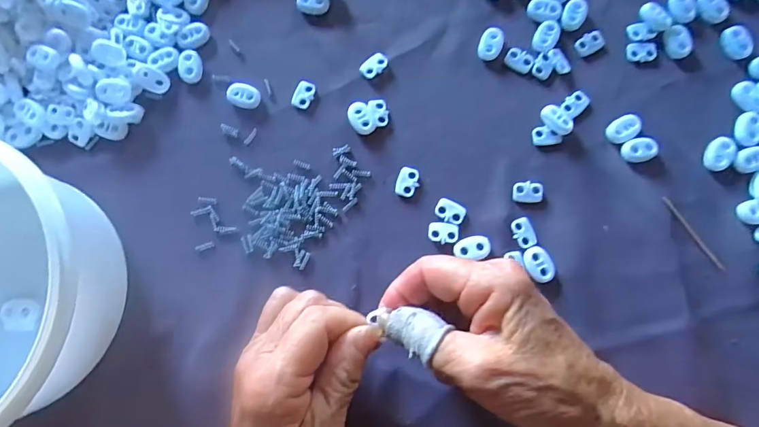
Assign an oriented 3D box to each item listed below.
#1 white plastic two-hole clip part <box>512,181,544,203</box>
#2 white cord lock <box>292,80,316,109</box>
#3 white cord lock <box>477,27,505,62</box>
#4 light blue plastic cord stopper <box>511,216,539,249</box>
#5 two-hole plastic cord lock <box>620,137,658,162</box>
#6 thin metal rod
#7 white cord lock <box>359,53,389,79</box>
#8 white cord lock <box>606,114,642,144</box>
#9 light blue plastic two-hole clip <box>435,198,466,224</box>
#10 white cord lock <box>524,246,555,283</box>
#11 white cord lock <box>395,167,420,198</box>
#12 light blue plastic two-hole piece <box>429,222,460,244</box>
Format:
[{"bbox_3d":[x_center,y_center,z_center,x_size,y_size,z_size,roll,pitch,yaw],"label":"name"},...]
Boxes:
[{"bbox_3d":[0.096,-0.014,0.276,0.019,0.004,0.013,3,81,1],"label":"white plastic two-hole clip part"},{"bbox_3d":[-0.051,-0.081,0.290,0.013,0.004,0.018,17,82,3],"label":"white cord lock"},{"bbox_3d":[0.075,-0.115,0.290,0.015,0.005,0.022,11,81,2],"label":"white cord lock"},{"bbox_3d":[0.092,0.012,0.271,0.014,0.004,0.019,-15,81,-2],"label":"light blue plastic cord stopper"},{"bbox_3d":[0.166,-0.041,0.275,0.021,0.006,0.016,-13,81,-2],"label":"two-hole plastic cord lock"},{"bbox_3d":[0.197,0.012,0.268,0.004,0.004,0.055,-34,83,-5],"label":"thin metal rod"},{"bbox_3d":[-0.003,-0.101,0.291,0.020,0.004,0.013,-37,83,-5],"label":"white cord lock"},{"bbox_3d":[0.159,-0.055,0.278,0.023,0.005,0.016,-30,82,-4],"label":"white cord lock"},{"bbox_3d":[0.046,-0.002,0.275,0.019,0.004,0.014,22,82,4],"label":"light blue plastic two-hole clip"},{"bbox_3d":[0.099,0.032,0.267,0.016,0.005,0.022,-17,81,-2],"label":"white cord lock"},{"bbox_3d":[0.019,-0.021,0.279,0.014,0.004,0.019,15,82,3],"label":"white cord lock"},{"bbox_3d":[0.041,0.012,0.273,0.019,0.004,0.014,-1,81,0],"label":"light blue plastic two-hole piece"}]

